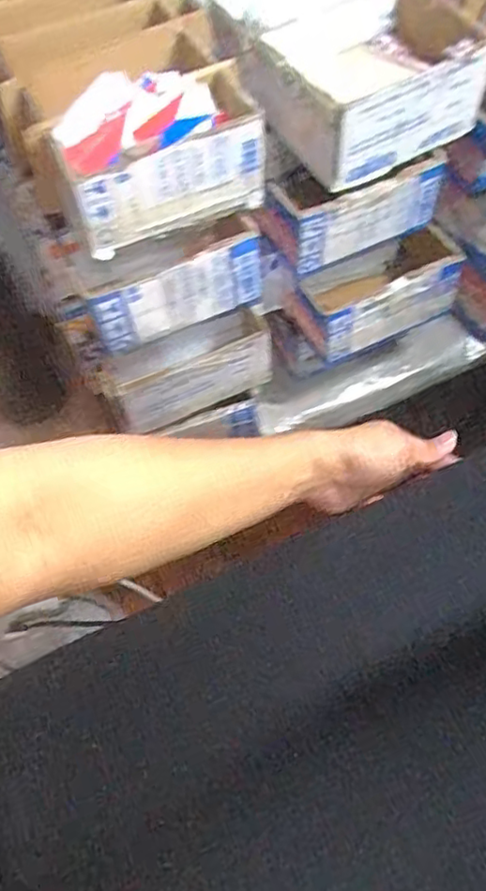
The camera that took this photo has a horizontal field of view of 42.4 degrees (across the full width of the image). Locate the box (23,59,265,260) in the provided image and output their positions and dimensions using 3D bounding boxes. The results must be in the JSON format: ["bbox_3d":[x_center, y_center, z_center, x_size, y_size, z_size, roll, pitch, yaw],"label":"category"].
[{"bbox_3d":[-0.072,-0.235,0.505,0.170,0.088,0.125,-23,60,-10],"label":"box"}]

